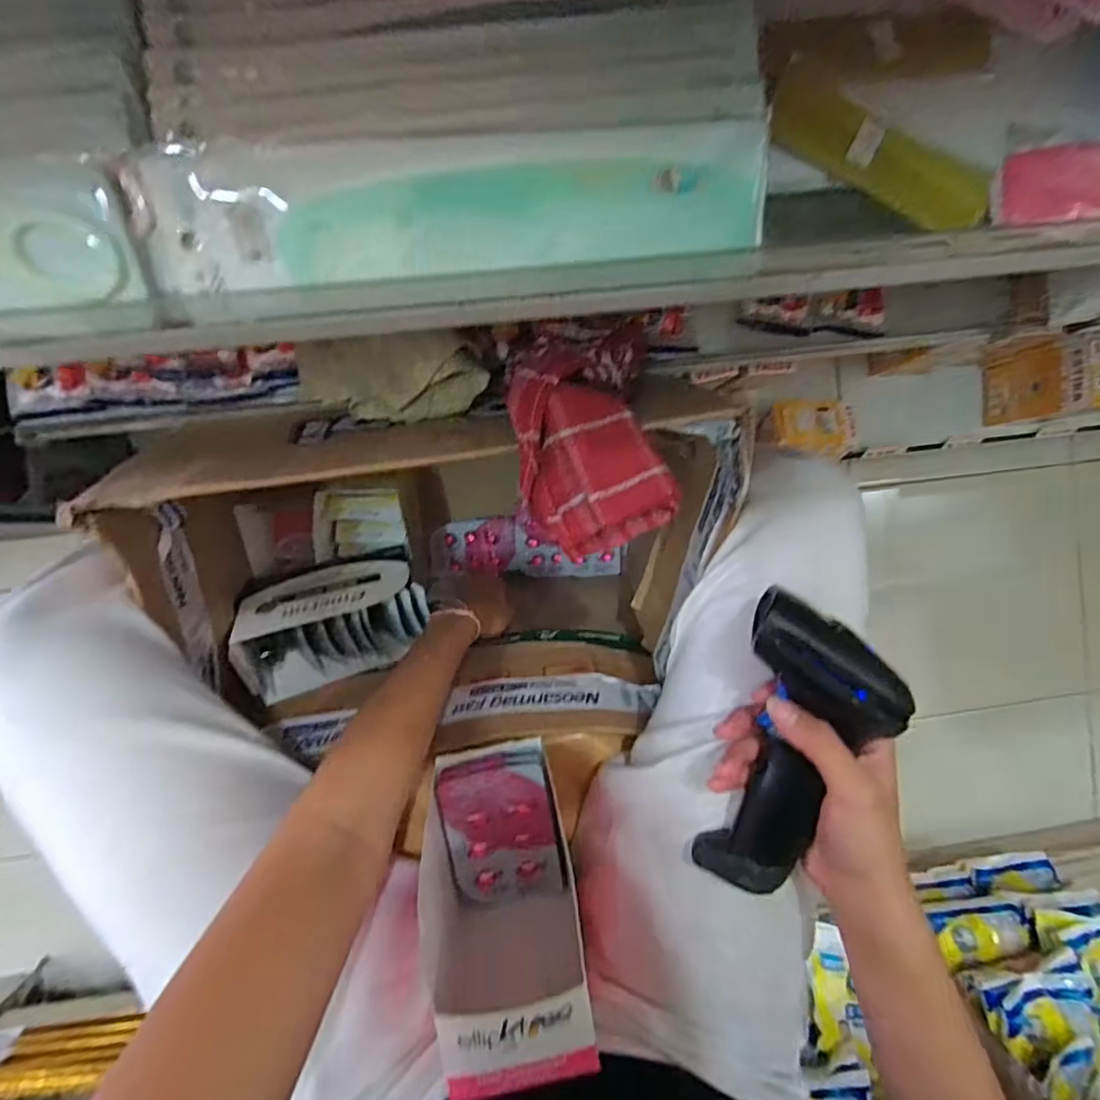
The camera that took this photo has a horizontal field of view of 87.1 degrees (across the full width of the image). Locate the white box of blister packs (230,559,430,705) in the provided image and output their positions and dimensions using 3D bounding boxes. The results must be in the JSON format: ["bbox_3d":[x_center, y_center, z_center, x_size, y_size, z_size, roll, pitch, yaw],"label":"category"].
[{"bbox_3d":[-0.221,0.076,0.599,0.179,0.095,0.111,-19,95,-5],"label":"white box of blister packs"}]

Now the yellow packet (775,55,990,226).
[{"bbox_3d":[0.158,-0.189,0.279,0.115,0.006,0.037,26,90,-7],"label":"yellow packet"}]

